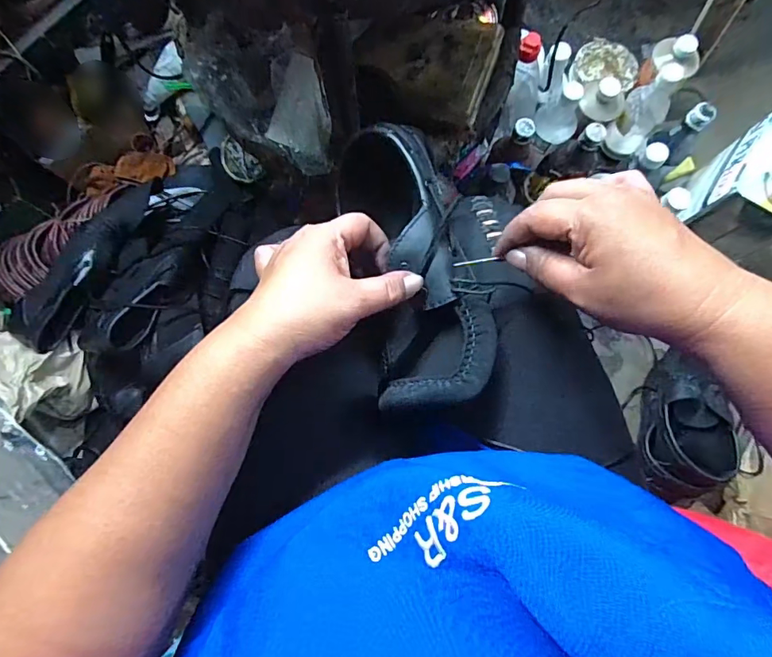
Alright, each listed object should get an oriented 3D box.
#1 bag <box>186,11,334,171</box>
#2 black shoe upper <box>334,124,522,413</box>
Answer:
[{"bbox_3d":[-0.135,-0.255,0.489,0.205,0.063,0.099,33,82,7],"label":"bag"},{"bbox_3d":[0.040,-0.051,0.338,0.111,0.065,0.202,-10,81,-1],"label":"black shoe upper"}]

